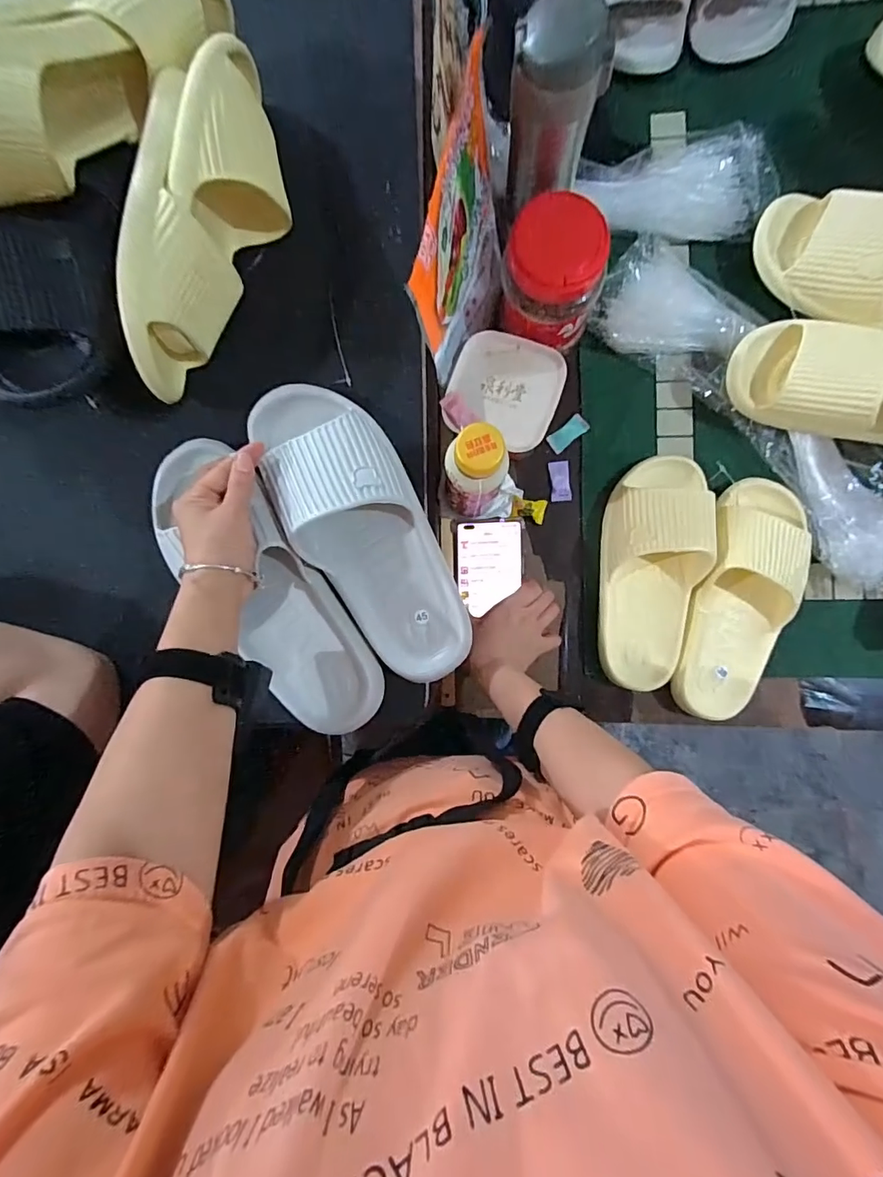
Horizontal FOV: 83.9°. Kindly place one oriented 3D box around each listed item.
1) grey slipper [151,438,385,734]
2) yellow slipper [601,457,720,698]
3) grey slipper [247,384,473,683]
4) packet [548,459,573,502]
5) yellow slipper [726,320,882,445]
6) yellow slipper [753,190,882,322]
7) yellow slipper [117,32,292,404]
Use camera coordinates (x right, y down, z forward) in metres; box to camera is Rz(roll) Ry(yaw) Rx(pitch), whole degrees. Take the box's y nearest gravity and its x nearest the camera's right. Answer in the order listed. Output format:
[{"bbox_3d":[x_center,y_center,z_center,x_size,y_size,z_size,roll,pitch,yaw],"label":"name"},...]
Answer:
[{"bbox_3d":[-0.163,0.000,0.429,0.108,0.058,0.297,-36,89,2],"label":"grey slipper"},{"bbox_3d":[0.217,-0.021,0.504,0.098,0.058,0.242,10,90,3],"label":"yellow slipper"},{"bbox_3d":[-0.067,-0.054,0.425,0.104,0.070,0.288,-30,93,3],"label":"grey slipper"},{"bbox_3d":[0.134,-0.121,0.555,0.023,0.006,0.046,-3,89,3],"label":"packet"},{"bbox_3d":[0.415,-0.200,0.483,0.248,0.065,0.102,10,90,3],"label":"yellow slipper"},{"bbox_3d":[0.442,-0.305,0.481,0.260,0.063,0.105,29,91,3],"label":"yellow slipper"},{"bbox_3d":[-0.193,-0.308,0.416,0.087,0.097,0.283,6,90,3],"label":"yellow slipper"}]

